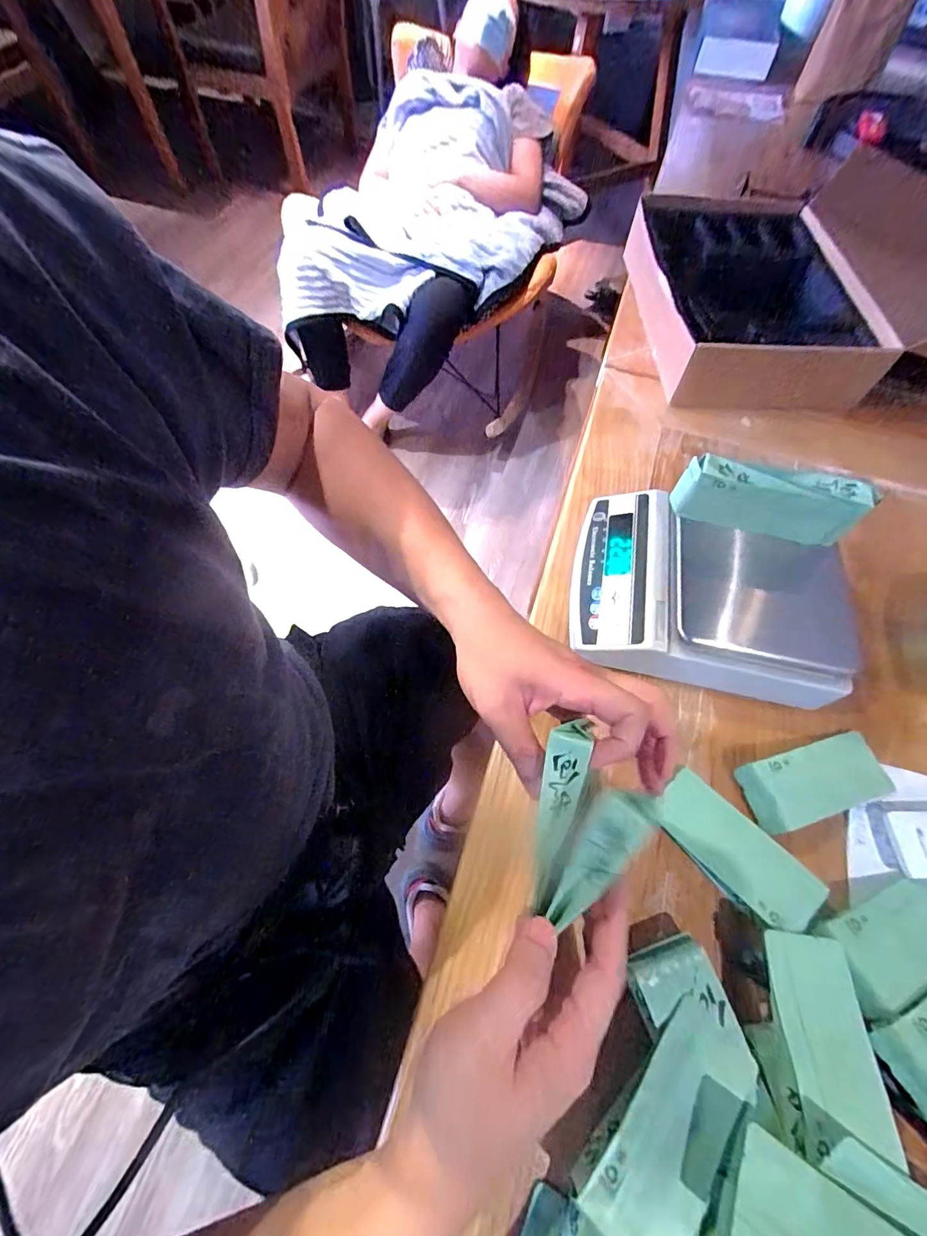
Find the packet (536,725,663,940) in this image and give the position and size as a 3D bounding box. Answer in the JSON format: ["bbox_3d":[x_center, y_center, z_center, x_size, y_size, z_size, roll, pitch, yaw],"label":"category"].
[{"bbox_3d":[0.071,0.112,0.264,0.053,0.037,0.098,9,63,2],"label":"packet"}]

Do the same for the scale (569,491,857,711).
[{"bbox_3d":[0.236,-0.028,0.468,0.248,0.081,0.193,14,64,5],"label":"scale"}]

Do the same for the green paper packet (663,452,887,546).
[{"bbox_3d":[0.273,-0.105,0.435,0.152,0.056,0.031,12,63,4],"label":"green paper packet"}]

